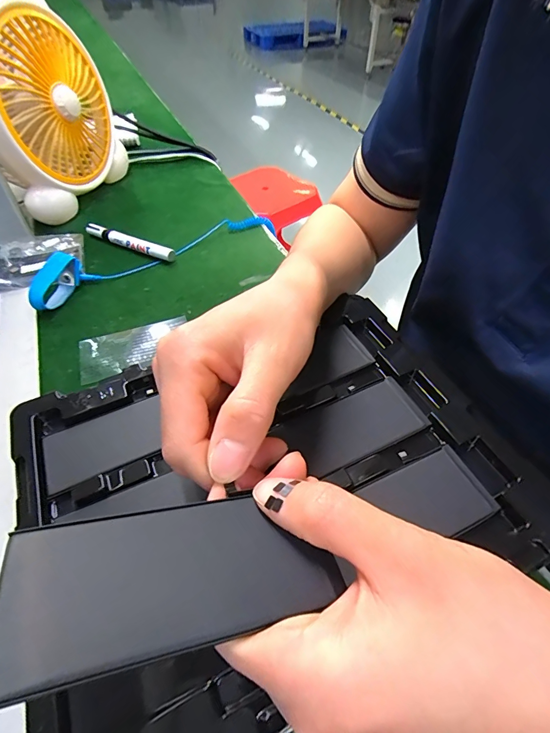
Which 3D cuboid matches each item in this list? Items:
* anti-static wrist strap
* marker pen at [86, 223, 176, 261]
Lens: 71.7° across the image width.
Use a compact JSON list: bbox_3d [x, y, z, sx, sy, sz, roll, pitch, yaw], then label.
[{"bbox_3d":[-0.142,-0.156,0.475,0.321,0.039,0.064,-28,55,-22],"label":"anti-static wrist strap"},{"bbox_3d":[-0.189,-0.163,0.494,0.141,0.017,0.015,22,53,18],"label":"marker pen"}]

